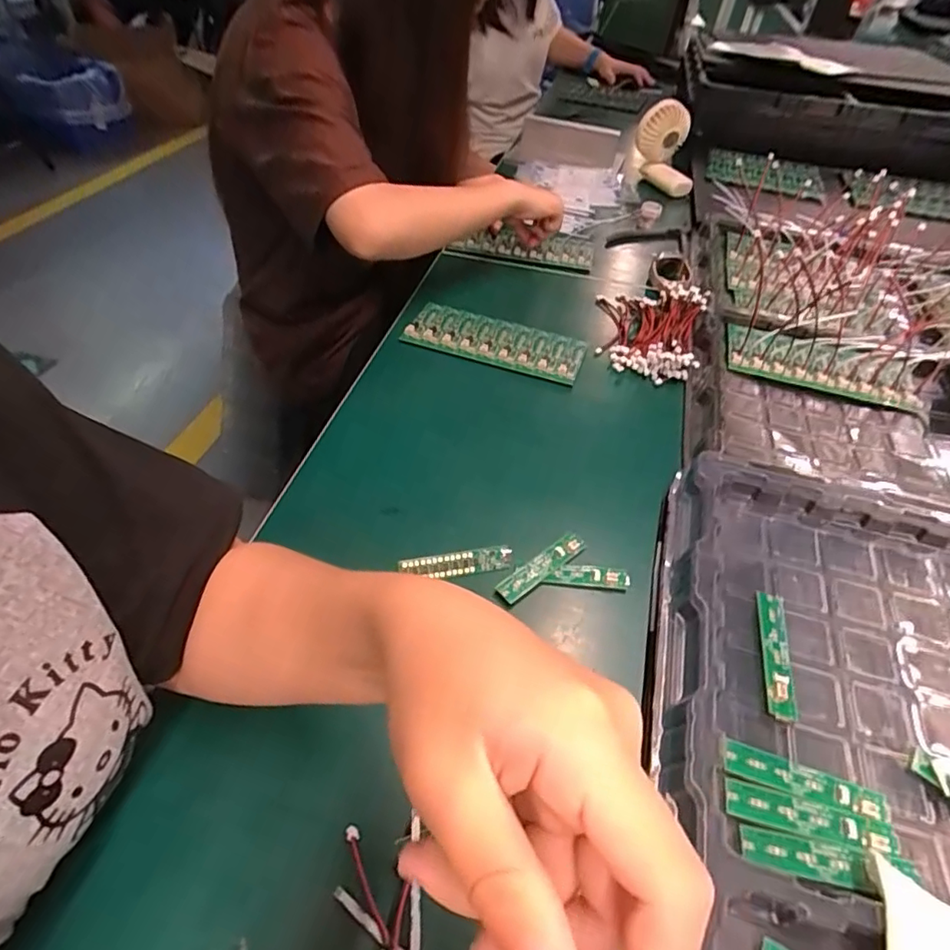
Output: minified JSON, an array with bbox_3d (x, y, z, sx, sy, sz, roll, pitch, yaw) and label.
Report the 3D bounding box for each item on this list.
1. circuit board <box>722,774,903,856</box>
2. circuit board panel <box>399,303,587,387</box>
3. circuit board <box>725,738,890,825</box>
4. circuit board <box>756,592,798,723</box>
[{"bbox_3d":[0.172,0.177,0.285,0.082,0.004,0.018,11,47,8],"label":"circuit board"},{"bbox_3d":[0.022,-0.147,0.615,0.193,0.017,0.082,16,48,9],"label":"circuit board panel"},{"bbox_3d":[0.178,0.165,0.296,0.082,0.004,0.018,15,48,11],"label":"circuit board"},{"bbox_3d":[0.192,0.112,0.348,0.019,0.008,0.084,18,47,3],"label":"circuit board"}]

